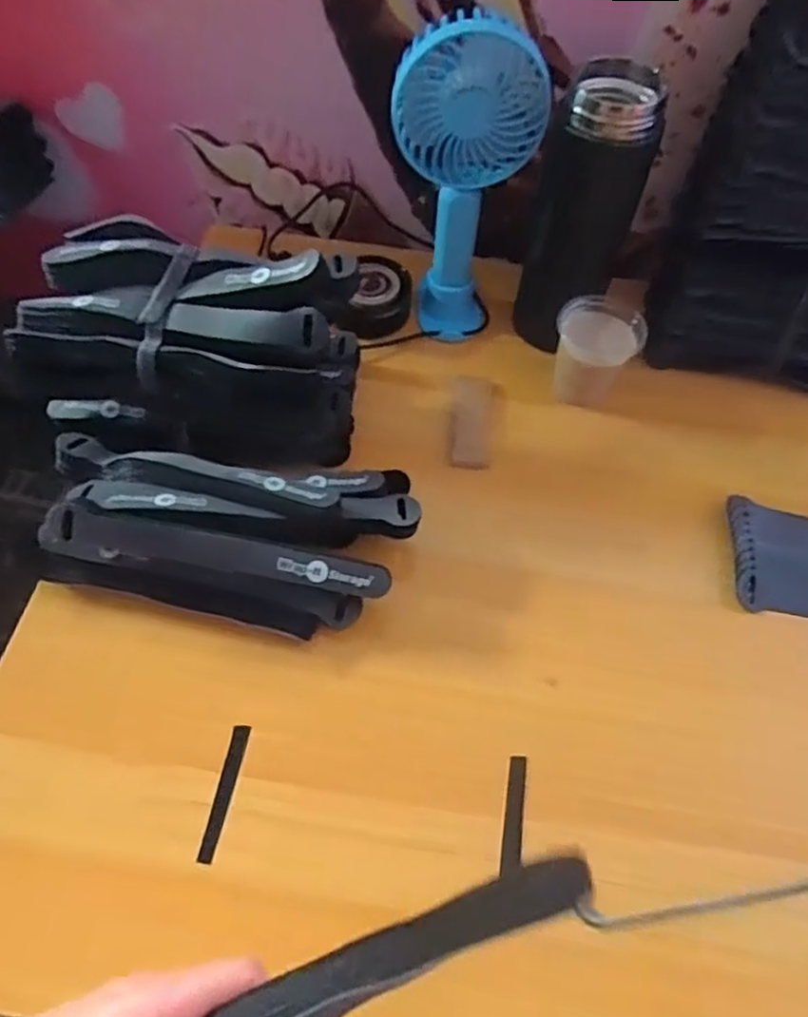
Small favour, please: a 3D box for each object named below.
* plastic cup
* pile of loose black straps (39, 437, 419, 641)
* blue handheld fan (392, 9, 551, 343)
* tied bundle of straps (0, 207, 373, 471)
[{"bbox_3d":[0.155,-0.127,0.541,0.074,0.062,0.063,-28,64,-18],"label":"plastic cup"},{"bbox_3d":[-0.117,0.014,0.435,0.239,0.062,0.107,8,59,3],"label":"pile of loose black straps"},{"bbox_3d":[0.040,-0.226,0.495,0.103,0.203,0.071,8,59,3],"label":"blue handheld fan"},{"bbox_3d":[-0.141,-0.111,0.468,0.212,0.122,0.118,9,59,3],"label":"tied bundle of straps"}]

